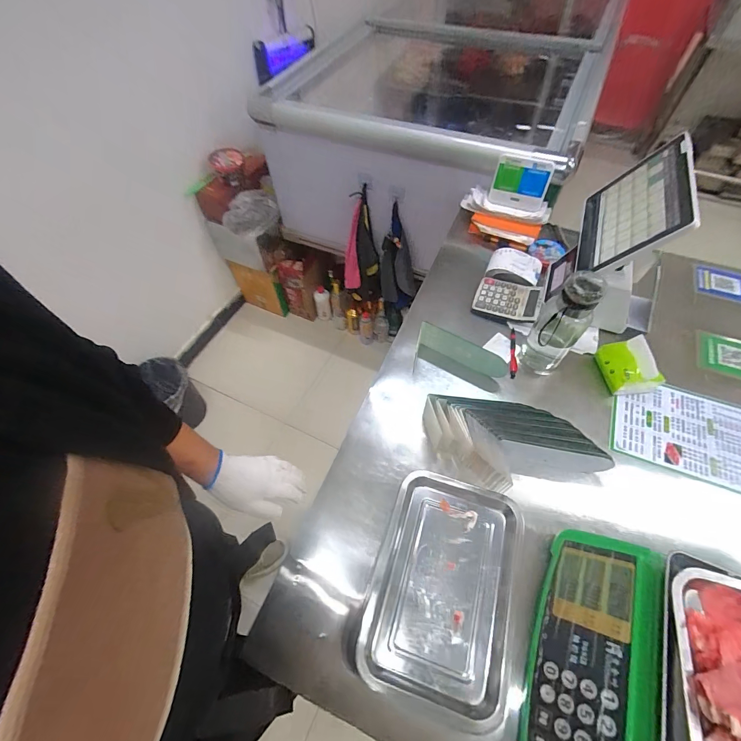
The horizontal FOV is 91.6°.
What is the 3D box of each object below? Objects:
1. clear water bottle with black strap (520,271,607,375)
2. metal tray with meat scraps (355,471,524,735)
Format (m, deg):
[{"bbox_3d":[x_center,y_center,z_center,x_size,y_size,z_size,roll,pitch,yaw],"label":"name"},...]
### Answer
[{"bbox_3d":[0.374,-0.091,0.701,0.086,0.204,0.088,35,65,18],"label":"clear water bottle with black strap"},{"bbox_3d":[0.123,0.331,0.564,0.224,0.043,0.308,17,61,9],"label":"metal tray with meat scraps"}]

